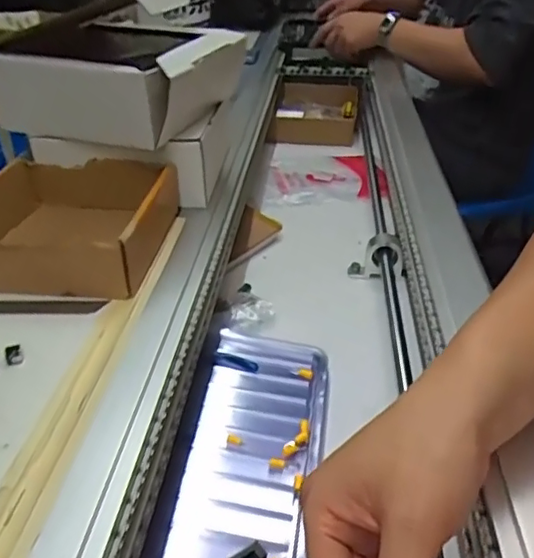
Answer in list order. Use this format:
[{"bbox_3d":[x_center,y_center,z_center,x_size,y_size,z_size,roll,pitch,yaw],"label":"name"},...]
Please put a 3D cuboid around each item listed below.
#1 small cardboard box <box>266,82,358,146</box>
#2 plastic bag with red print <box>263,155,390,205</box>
[{"bbox_3d":[0.092,-0.328,1.119,0.173,0.064,0.212,4,32,7],"label":"small cardboard box"},{"bbox_3d":[0.095,-0.164,0.914,0.184,0.021,0.176,2,32,5],"label":"plastic bag with red print"}]

